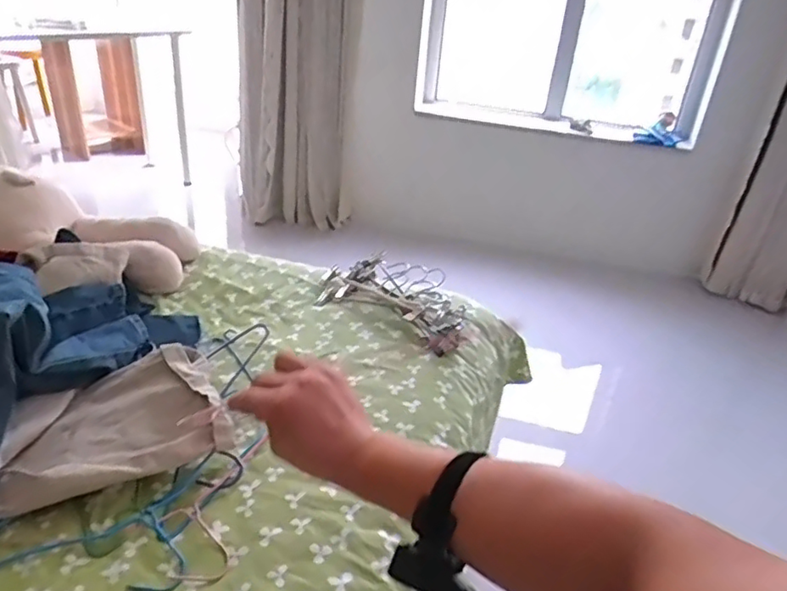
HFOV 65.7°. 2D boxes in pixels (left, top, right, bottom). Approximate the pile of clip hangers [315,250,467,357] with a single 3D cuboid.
[{"bbox_3d":[0.012,-0.007,1.167,0.336,0.059,0.190,23,34,29],"label":"pile of clip hangers"}]

